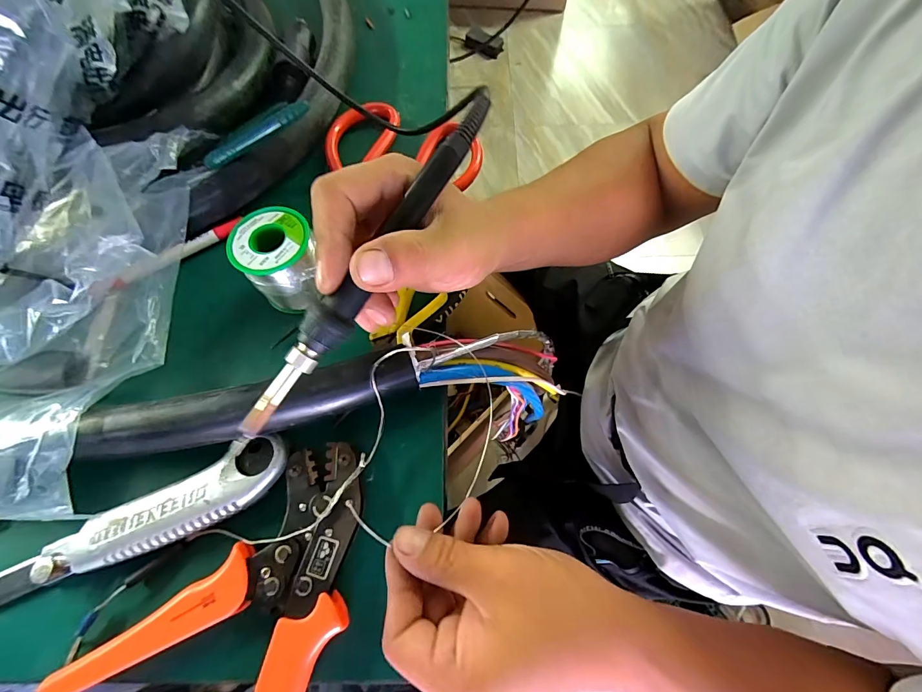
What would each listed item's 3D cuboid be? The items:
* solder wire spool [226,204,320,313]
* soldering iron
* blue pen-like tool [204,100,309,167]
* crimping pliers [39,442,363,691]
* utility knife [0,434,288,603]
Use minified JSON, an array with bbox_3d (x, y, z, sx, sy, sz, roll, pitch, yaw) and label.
[{"bbox_3d":[-0.125,-0.059,0.284,0.054,0.051,0.059,-27,70,-10],"label":"solder wire spool"},{"bbox_3d":[-0.042,-0.039,0.186,0.018,0.015,0.195,35,87,14],"label":"soldering iron"},{"bbox_3d":[-0.160,-0.166,0.308,0.091,0.012,0.011,-27,69,6],"label":"blue pen-like tool"},{"bbox_3d":[-0.123,0.133,0.220,0.120,0.015,0.173,19,69,9],"label":"crimping pliers"},{"bbox_3d":[-0.192,0.109,0.235,0.186,0.017,0.037,-27,70,-10],"label":"utility knife"}]

